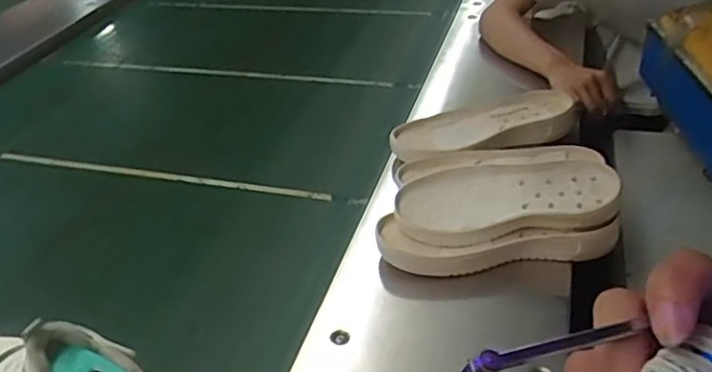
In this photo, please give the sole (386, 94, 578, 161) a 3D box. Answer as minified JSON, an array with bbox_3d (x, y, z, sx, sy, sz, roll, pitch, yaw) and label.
[{"bbox_3d":[0.167,-0.081,0.844,0.250,0.037,0.105,-11,33,-8],"label":"sole"}]

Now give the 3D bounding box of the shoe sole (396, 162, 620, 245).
[{"bbox_3d":[0.156,0.010,0.677,0.228,0.044,0.098,-4,32,2],"label":"shoe sole"}]

